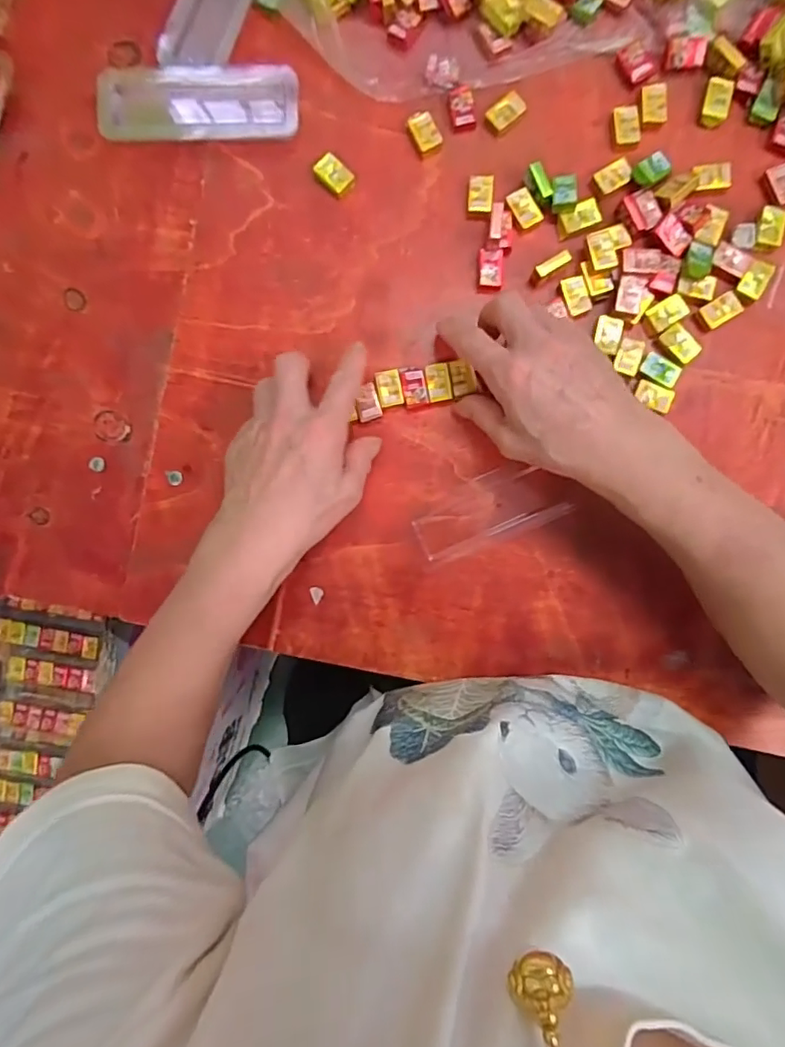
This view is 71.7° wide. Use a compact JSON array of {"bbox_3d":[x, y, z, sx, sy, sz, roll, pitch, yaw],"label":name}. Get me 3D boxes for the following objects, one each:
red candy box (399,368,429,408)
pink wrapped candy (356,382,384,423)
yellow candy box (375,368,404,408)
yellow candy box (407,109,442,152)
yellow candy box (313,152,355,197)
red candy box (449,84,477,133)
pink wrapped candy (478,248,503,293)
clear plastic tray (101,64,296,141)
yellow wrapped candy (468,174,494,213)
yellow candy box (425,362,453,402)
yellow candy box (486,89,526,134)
[{"bbox_3d":[0.015,-0.095,0.380,0.017,0.005,0.026,-12,90,3],"label":"red candy box"},{"bbox_3d":[-0.017,-0.084,0.380,0.017,0.005,0.025,-13,90,2],"label":"pink wrapped candy"},{"bbox_3d":[-0.002,-0.094,0.379,0.017,0.006,0.025,-9,90,3],"label":"yellow candy box"},{"bbox_3d":[0.022,-0.274,0.379,0.018,0.007,0.026,-29,89,2],"label":"yellow candy box"},{"bbox_3d":[-0.041,-0.245,0.382,0.025,0.010,0.020,45,92,2],"label":"yellow candy box"},{"bbox_3d":[0.048,-0.291,0.379,0.016,0.005,0.029,-12,90,3],"label":"red candy box"},{"bbox_3d":[0.069,-0.176,0.375,0.017,0.013,0.025,3,90,2],"label":"pink wrapped candy"},{"bbox_3d":[-0.137,-0.297,0.384,0.139,0.013,0.043,0,90,3],"label":"clear plastic tray"},{"bbox_3d":[0.061,-0.228,0.378,0.017,0.008,0.024,3,90,2],"label":"yellow wrapped candy"},{"bbox_3d":[0.032,-0.098,0.378,0.017,0.008,0.026,-11,90,3],"label":"yellow candy box"},{"bbox_3d":[0.079,-0.286,0.378,0.027,0.007,0.017,-40,89,2],"label":"yellow candy box"}]

